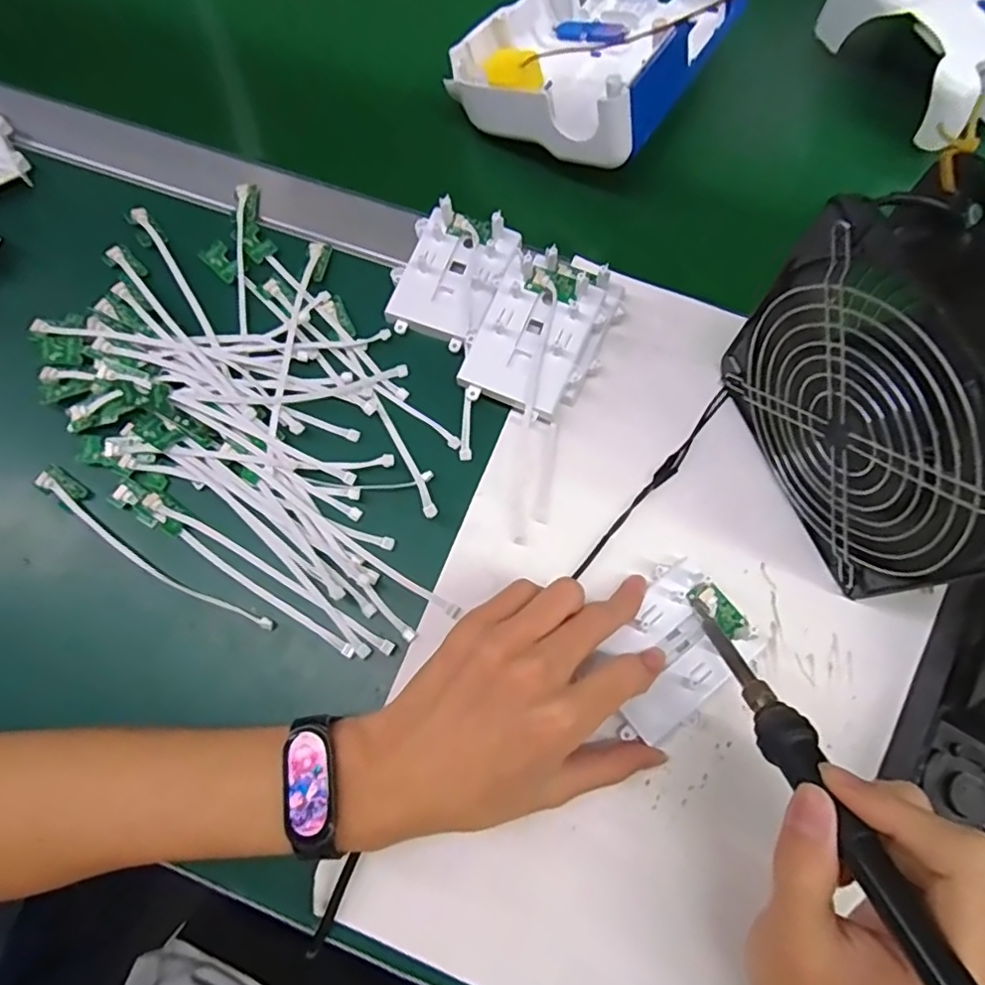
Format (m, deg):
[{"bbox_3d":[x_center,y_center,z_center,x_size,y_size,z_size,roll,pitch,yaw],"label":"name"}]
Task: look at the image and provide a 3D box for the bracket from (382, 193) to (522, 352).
[{"bbox_3d":[-0.025,-0.132,0.371,0.066,0.025,0.078,21,76,6],"label":"bracket"}]

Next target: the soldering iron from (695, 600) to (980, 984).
[{"bbox_3d":[0.125,0.122,0.222,0.017,0.023,0.217,-13,35,-3],"label":"soldering iron"}]

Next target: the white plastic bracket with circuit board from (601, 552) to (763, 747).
[{"bbox_3d":[0.090,0.082,0.308,0.059,0.016,0.085,41,80,15],"label":"white plastic bracket with circuit board"}]

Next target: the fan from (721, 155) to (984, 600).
[{"bbox_3d":[0.183,-0.037,0.279,0.061,0.153,0.147,-23,76,-6],"label":"fan"}]

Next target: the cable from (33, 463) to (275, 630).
[{"bbox_3d":[-0.189,0.033,0.335,0.161,0.004,0.017,33,77,9],"label":"cable"}]

